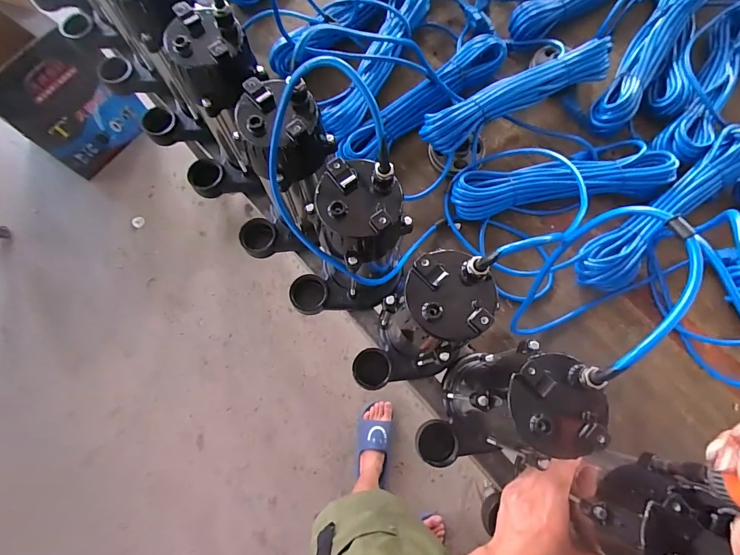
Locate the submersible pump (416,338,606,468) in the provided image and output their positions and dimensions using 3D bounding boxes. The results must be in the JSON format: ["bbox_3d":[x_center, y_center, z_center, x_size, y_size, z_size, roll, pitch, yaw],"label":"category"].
[{"bbox_3d":[0.125,0.152,0.405,0.142,0.236,0.101,-34,78,-9],"label":"submersible pump"}]

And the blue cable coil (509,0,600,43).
[{"bbox_3d":[0.397,-0.537,0.699,0.343,0.052,0.066,-34,78,-9],"label":"blue cable coil"}]

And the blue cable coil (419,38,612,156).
[{"bbox_3d":[0.238,-0.294,0.602,0.348,0.044,0.069,-26,77,-7],"label":"blue cable coil"}]

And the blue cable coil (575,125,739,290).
[{"bbox_3d":[0.457,-0.104,0.579,0.359,0.053,0.073,-37,78,-10],"label":"blue cable coil"}]

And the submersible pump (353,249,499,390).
[{"bbox_3d":[0.050,0.064,0.427,0.150,0.225,0.098,-20,76,-6],"label":"submersible pump"}]

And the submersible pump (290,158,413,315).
[{"bbox_3d":[-0.039,-0.027,0.457,0.149,0.229,0.095,-39,79,-10],"label":"submersible pump"}]

